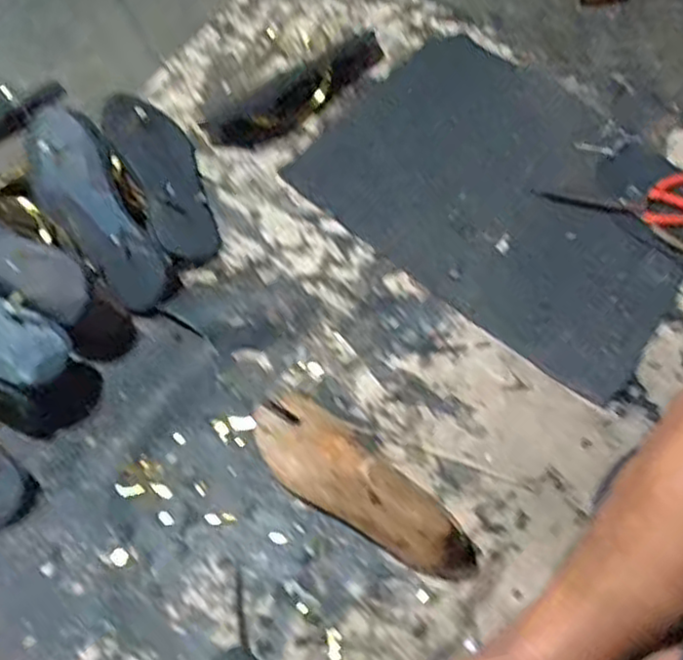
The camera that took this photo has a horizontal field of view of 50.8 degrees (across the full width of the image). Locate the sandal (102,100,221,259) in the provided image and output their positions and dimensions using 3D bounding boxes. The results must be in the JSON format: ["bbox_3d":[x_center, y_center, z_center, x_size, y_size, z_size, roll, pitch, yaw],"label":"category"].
[{"bbox_3d":[-0.203,-0.176,0.818,0.090,0.022,0.228,-10,68,-31],"label":"sandal"}]

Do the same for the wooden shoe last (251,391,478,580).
[{"bbox_3d":[0.016,0.127,0.637,0.233,0.085,0.079,28,68,17],"label":"wooden shoe last"}]

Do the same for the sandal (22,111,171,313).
[{"bbox_3d":[-0.267,-0.130,0.784,0.092,0.059,0.249,-31,85,-12],"label":"sandal"}]

